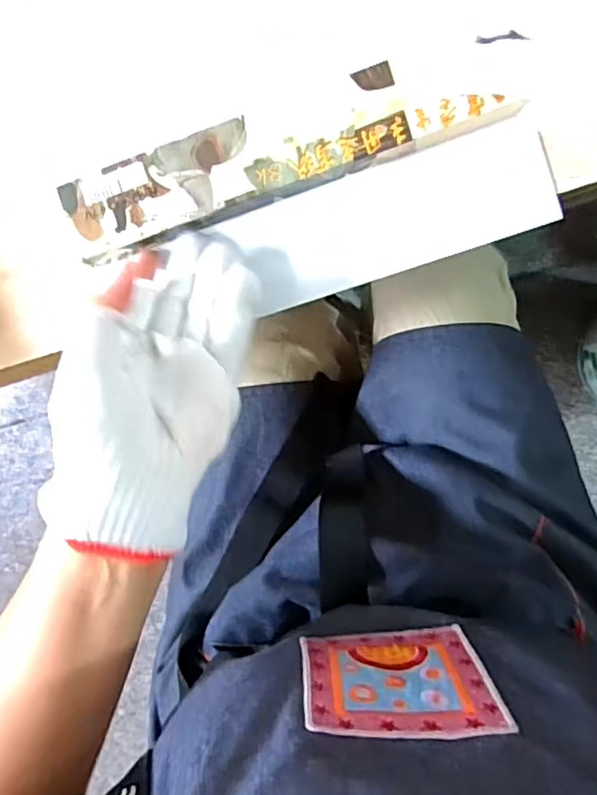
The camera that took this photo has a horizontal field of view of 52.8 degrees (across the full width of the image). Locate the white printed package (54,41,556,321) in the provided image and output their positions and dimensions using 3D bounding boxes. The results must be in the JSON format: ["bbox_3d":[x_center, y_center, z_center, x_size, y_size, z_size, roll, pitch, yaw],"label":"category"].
[{"bbox_3d":[0.004,-0.111,0.340,0.253,0.021,0.108,-18,107,8],"label":"white printed package"}]

